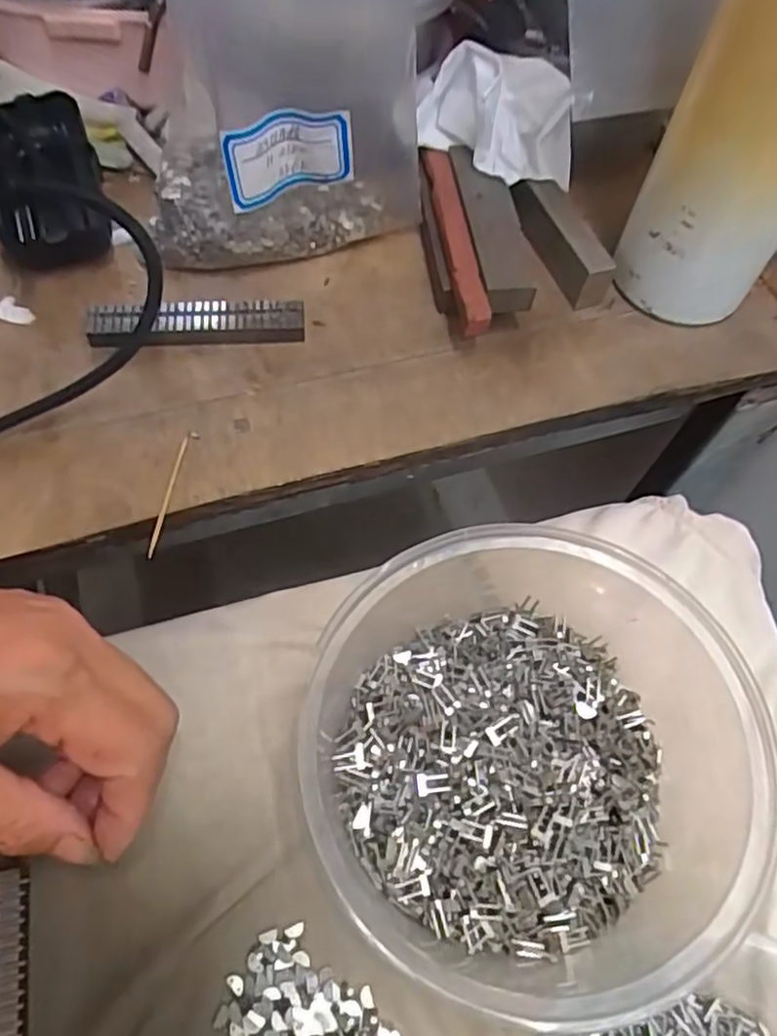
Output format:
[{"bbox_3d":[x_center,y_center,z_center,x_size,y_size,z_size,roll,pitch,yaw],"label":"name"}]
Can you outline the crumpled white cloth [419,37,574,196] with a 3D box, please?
[{"bbox_3d":[0.056,-0.202,0.350,0.086,0.043,0.047,12,62,1],"label":"crumpled white cloth"}]

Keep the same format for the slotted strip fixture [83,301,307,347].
[{"bbox_3d":[-0.090,-0.091,0.323,0.098,0.014,0.018,-4,61,-7],"label":"slotted strip fixture"}]

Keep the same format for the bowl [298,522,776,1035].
[{"bbox_3d":[0.046,0.078,0.233,0.144,0.070,0.132,2,60,-4],"label":"bowl"}]

